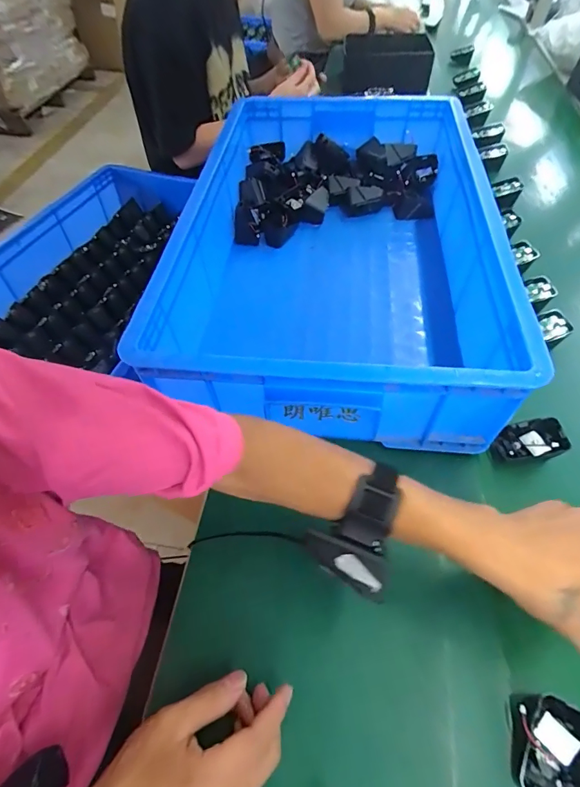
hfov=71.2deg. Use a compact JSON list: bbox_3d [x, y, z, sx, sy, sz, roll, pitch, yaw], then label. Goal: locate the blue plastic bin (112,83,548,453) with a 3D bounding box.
[{"bbox_3d":[0.058,-0.234,0.618,0.389,0.181,0.664,6,54,2],"label":"blue plastic bin"}]

